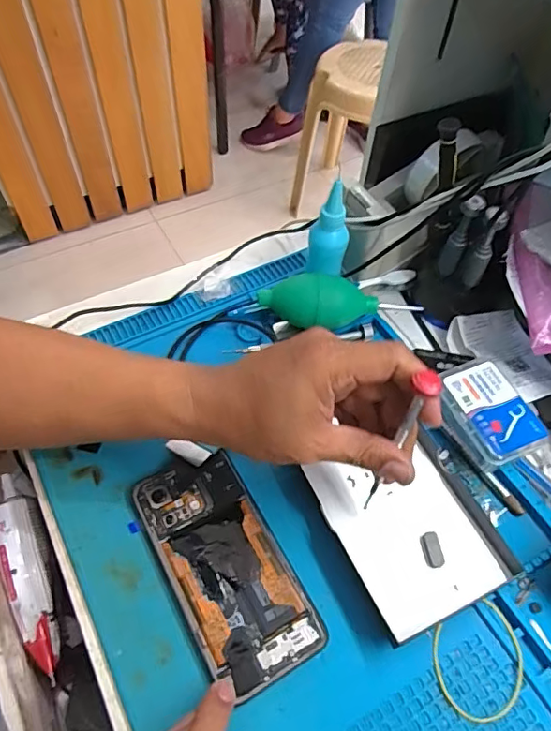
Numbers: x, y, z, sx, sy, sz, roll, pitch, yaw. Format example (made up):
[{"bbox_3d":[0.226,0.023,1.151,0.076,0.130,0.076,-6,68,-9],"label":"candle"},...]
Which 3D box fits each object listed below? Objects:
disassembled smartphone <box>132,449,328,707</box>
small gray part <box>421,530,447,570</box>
[{"bbox_3d":[-0.035,0.135,0.362,0.076,0.006,0.159,-28,61,-18],"label":"disassembled smartphone"},{"bbox_3d":[0.110,0.127,0.361,0.013,0.005,0.024,-9,57,-8],"label":"small gray part"}]

